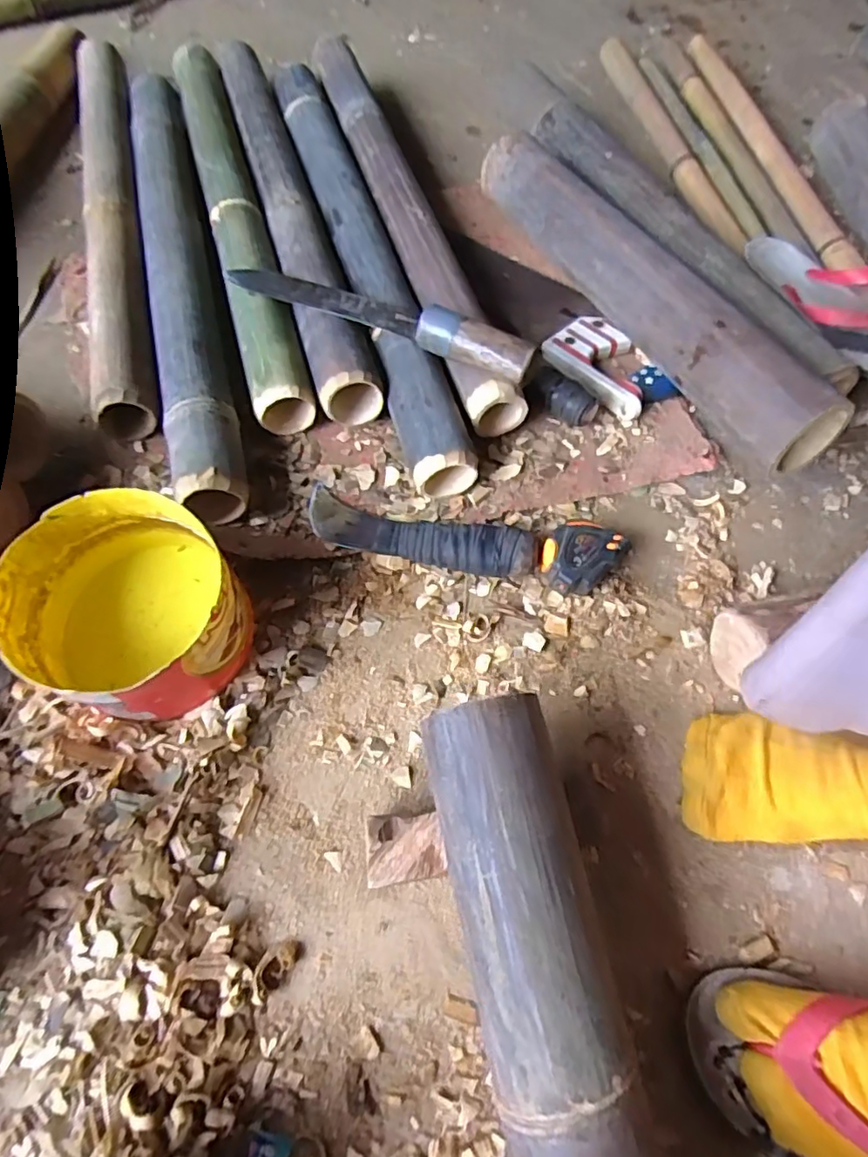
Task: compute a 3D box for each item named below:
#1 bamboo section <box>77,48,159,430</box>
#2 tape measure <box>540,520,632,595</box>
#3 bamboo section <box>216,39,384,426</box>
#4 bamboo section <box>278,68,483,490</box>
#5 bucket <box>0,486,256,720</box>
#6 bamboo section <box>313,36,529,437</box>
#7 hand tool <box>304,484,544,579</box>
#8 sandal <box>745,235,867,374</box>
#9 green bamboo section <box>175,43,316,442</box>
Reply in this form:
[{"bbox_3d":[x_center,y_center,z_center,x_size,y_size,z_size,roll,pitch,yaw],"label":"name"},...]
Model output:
[{"bbox_3d":[-0.360,-0.418,0.674,0.067,0.062,0.659,-12,66,-9],"label":"bamboo section"},{"bbox_3d":[0.126,-0.017,0.520,0.056,0.034,0.076,40,69,15],"label":"tape measure"},{"bbox_3d":[-0.170,-0.436,0.689,0.059,0.072,0.649,-14,66,-10],"label":"bamboo section"},{"bbox_3d":[-0.082,-0.367,0.661,0.064,0.061,0.649,-15,66,-10],"label":"bamboo section"},{"bbox_3d":[-0.223,0.024,0.447,0.159,0.089,0.143,14,64,3],"label":"bucket"},{"bbox_3d":[-0.041,-0.428,0.687,0.060,0.072,0.655,-15,66,-10],"label":"bamboo section"},{"bbox_3d":[-0.014,-0.041,0.522,0.205,0.037,0.049,14,64,4],"label":"hand tool"},{"bbox_3d":[0.423,-0.282,0.618,0.234,0.040,0.110,41,69,15],"label":"sandal"},{"bbox_3d":[-0.233,-0.432,0.688,0.056,0.060,0.656,-15,66,-10],"label":"green bamboo section"}]

